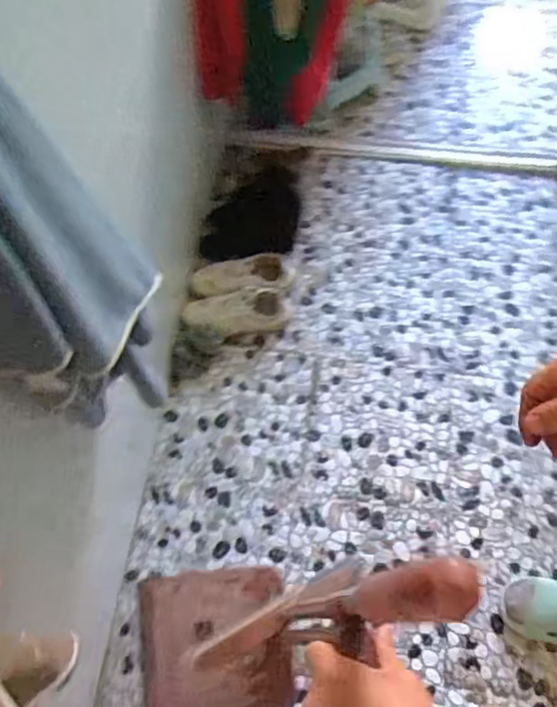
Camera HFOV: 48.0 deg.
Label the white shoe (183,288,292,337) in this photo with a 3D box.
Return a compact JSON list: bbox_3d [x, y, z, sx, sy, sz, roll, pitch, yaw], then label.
[{"bbox_3d":[-0.091,-0.090,1.361,0.234,0.070,0.087,-7,65,0],"label":"white shoe"}]

